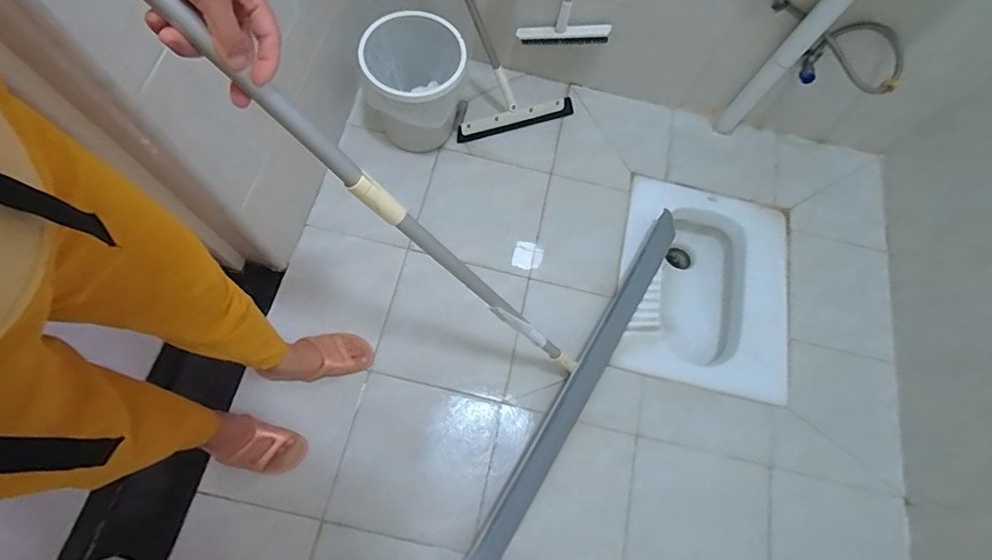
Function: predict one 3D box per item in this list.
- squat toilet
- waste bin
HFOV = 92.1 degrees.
[{"bbox_3d":[0.496,0.032,1.211,0.413,0.175,0.495,14,71,1],"label":"squat toilet"},{"bbox_3d":[-0.189,-0.437,1.127,0.214,0.262,0.197,5,71,0],"label":"waste bin"}]

